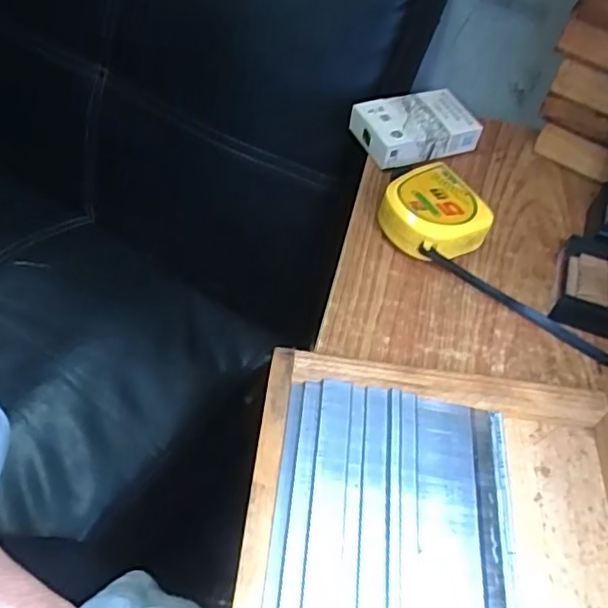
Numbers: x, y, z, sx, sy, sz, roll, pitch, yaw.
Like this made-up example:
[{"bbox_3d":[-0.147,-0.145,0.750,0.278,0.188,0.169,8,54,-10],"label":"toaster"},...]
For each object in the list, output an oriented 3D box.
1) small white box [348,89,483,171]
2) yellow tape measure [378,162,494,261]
[{"bbox_3d":[0.088,-0.138,0.498,0.086,0.028,0.056,-18,55,-19],"label":"small white box"},{"bbox_3d":[0.088,-0.058,0.431,0.063,0.035,0.065,-32,60,-27],"label":"yellow tape measure"}]

